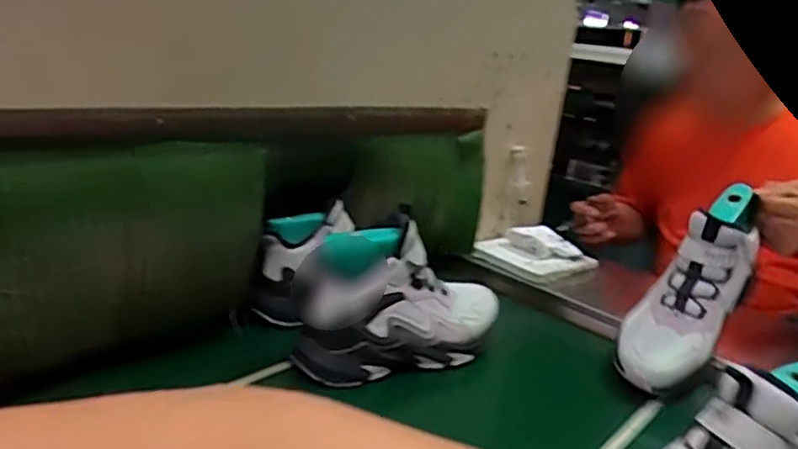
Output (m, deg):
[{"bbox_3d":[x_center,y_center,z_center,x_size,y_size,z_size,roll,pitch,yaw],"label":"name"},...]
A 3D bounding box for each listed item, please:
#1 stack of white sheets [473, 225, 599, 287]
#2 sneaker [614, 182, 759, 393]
[{"bbox_3d":[0.210,0.049,0.993,0.151,0.067,0.137,18,20,38],"label":"stack of white sheets"},{"bbox_3d":[0.340,0.072,0.733,0.100,0.259,0.090,37,-7,-38],"label":"sneaker"}]

